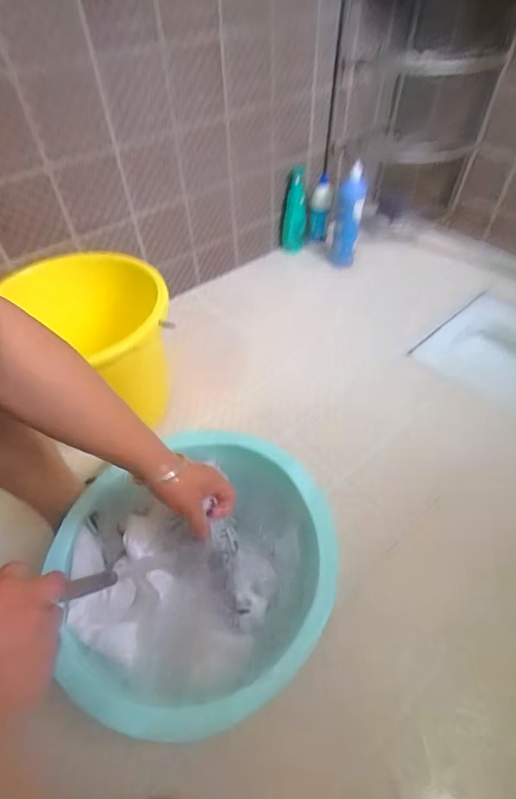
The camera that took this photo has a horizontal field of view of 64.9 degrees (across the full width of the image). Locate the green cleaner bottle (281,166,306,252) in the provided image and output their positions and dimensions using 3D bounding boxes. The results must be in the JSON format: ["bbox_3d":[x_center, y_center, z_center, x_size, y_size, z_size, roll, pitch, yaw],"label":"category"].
[{"bbox_3d":[0.106,-0.555,1.205,0.076,0.265,0.080,3,50,4],"label":"green cleaner bottle"}]

